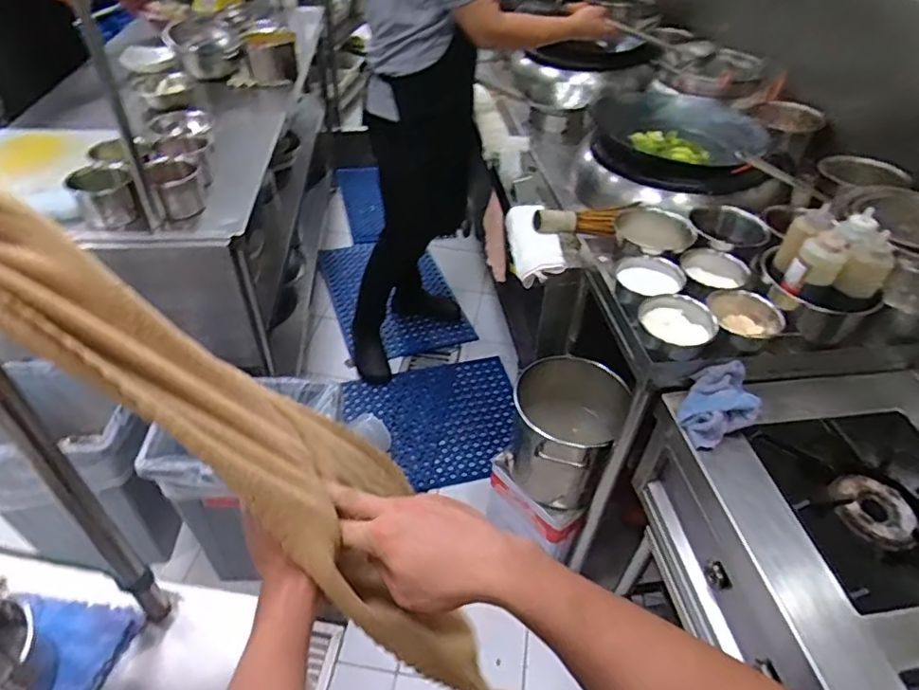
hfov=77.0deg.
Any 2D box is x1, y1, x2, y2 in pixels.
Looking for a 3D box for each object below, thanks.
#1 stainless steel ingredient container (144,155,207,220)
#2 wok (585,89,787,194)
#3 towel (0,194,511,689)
[{"bbox_3d":[-0.599,-0.337,1.232,0.102,0.094,0.097,-19,48,-23],"label":"stainless steel ingredient container"},{"bbox_3d":[0.584,-0.541,1.518,0.486,0.147,0.395,25,47,20],"label":"wok"},{"bbox_3d":[-0.145,0.078,0.459,0.059,0.624,0.178,-20,35,28],"label":"towel"}]

